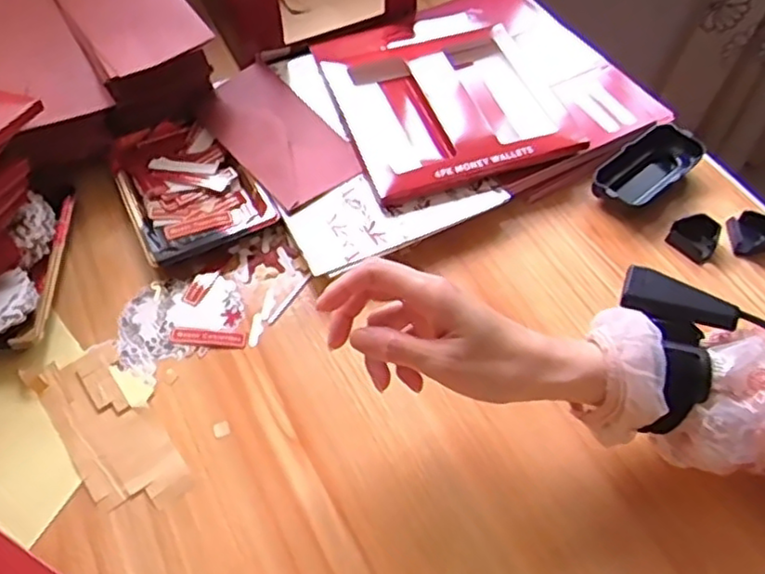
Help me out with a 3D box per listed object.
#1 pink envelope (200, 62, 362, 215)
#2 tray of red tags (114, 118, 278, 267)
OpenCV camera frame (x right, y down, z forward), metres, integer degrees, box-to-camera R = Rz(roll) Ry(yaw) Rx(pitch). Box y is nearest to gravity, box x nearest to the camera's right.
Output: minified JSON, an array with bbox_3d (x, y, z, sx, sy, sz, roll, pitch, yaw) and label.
[{"bbox_3d":[-0.100,-0.145,0.620,0.089,0.010,0.179,-31,62,-22],"label":"pink envelope"},{"bbox_3d":[-0.175,-0.091,0.603,0.109,0.024,0.147,-23,59,-16],"label":"tray of red tags"}]

